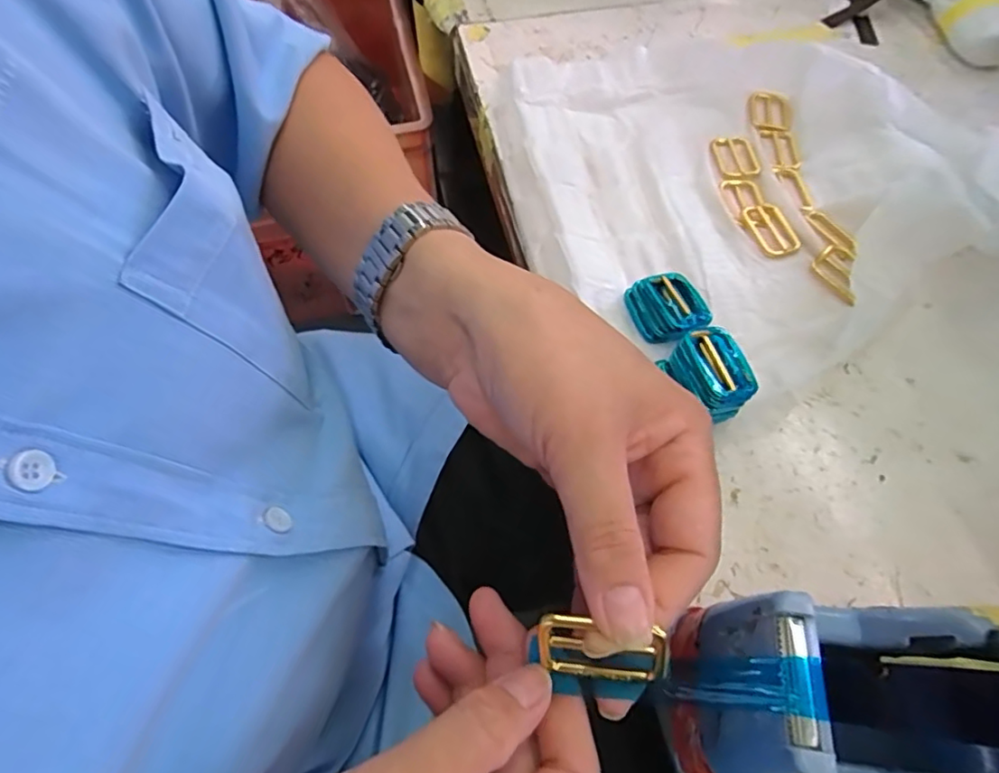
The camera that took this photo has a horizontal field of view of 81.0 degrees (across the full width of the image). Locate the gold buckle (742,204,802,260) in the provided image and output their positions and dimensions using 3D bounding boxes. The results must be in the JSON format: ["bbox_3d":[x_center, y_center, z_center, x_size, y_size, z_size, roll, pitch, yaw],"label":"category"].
[{"bbox_3d":[0.191,-0.111,0.411,0.028,0.004,0.049,-16,61,-9],"label":"gold buckle"}]

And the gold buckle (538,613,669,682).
[{"bbox_3d":[0.036,0.091,0.204,0.044,0.029,0.004,4,29,9],"label":"gold buckle"}]

